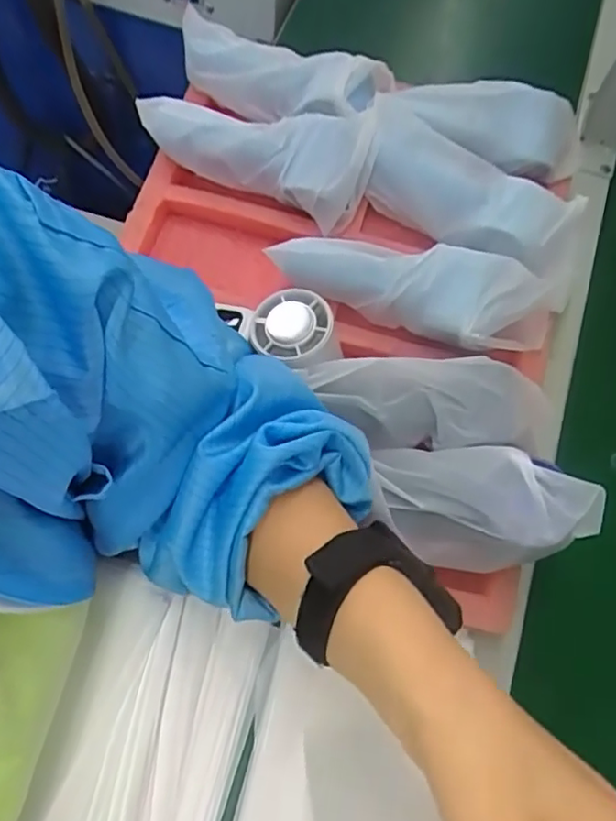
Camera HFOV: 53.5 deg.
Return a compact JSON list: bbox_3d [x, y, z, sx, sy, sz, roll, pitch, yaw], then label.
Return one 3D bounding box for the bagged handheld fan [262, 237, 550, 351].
[{"bbox_3d":[0.076,-0.089,0.439,0.201,0.047,0.060,21,70,5],"label":"bagged handheld fan"}]

